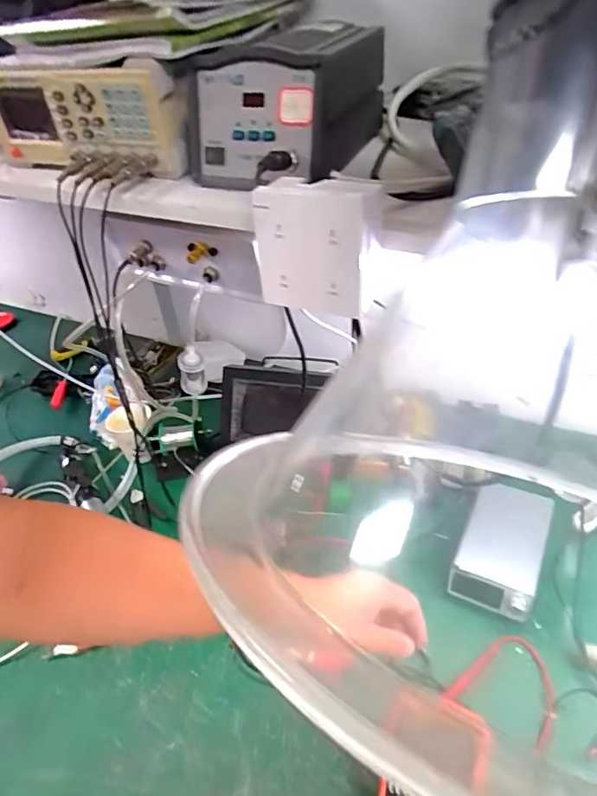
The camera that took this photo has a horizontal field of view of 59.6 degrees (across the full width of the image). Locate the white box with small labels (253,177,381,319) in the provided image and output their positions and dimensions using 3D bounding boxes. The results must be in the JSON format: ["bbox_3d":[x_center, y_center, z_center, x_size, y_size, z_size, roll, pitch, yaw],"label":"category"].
[{"bbox_3d":[0.017,-0.115,0.398,0.093,0.093,0.050,18,48,26],"label":"white box with small labels"}]

